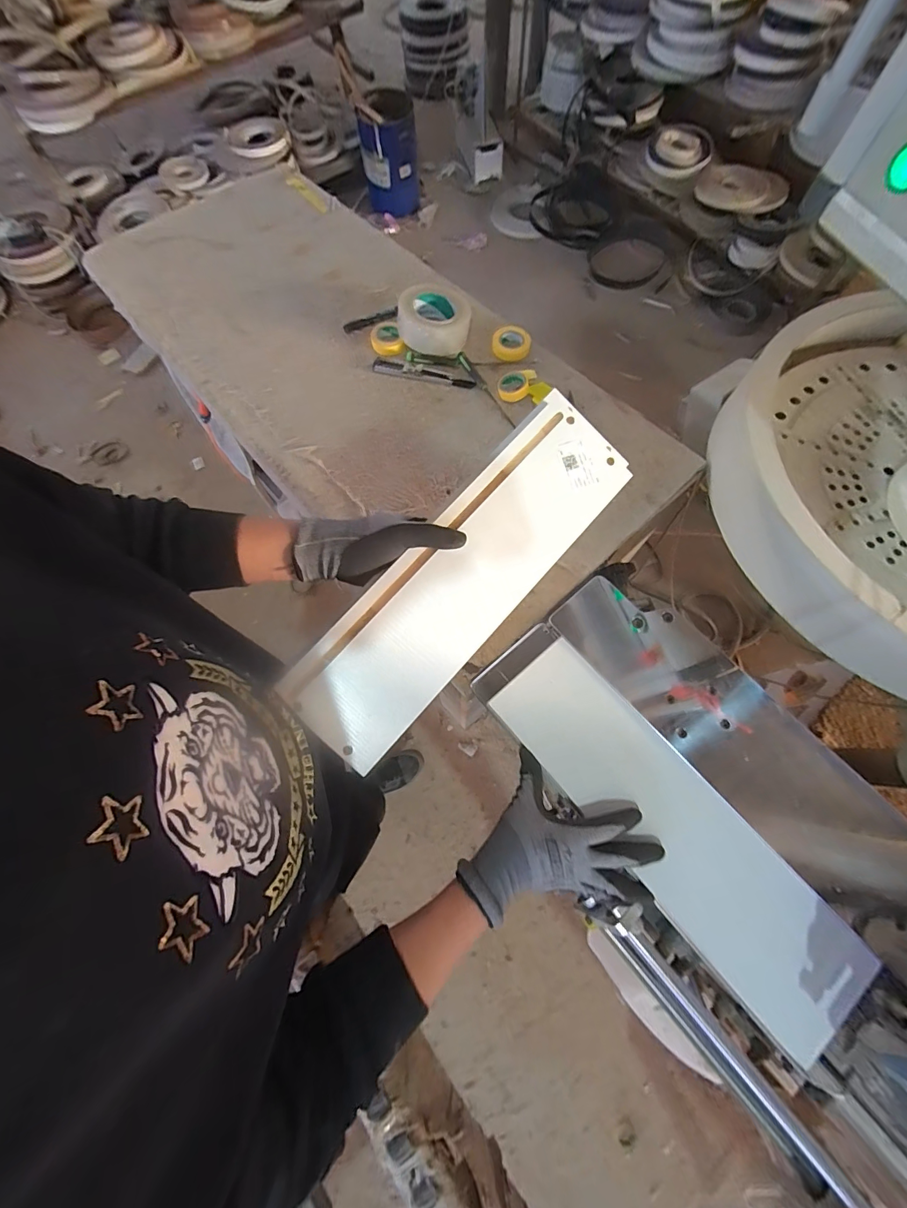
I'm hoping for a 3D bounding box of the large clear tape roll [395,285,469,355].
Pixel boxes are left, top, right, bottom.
[{"bbox_3d":[-0.035,-0.503,0.736,0.125,0.063,0.129,0,72,1],"label":"large clear tape roll"}]

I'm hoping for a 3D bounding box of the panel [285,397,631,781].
[{"bbox_3d":[0.016,-0.033,0.455,0.132,0.010,0.448,43,83,-5],"label":"panel"}]

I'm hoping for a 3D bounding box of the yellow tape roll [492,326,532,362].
[{"bbox_3d":[0.103,-0.455,0.732,0.066,0.025,0.065,0,72,1],"label":"yellow tape roll"}]

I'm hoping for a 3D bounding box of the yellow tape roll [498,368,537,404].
[{"bbox_3d":[0.105,-0.367,0.698,0.057,0.022,0.059,0,72,1],"label":"yellow tape roll"}]

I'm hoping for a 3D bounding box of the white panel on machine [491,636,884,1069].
[{"bbox_3d":[0.233,0.240,0.462,0.129,0.018,0.438,-40,73,-7],"label":"white panel on machine"}]

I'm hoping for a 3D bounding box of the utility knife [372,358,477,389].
[{"bbox_3d":[-0.051,-0.399,0.721,0.180,0.010,0.027,11,73,5],"label":"utility knife"}]

